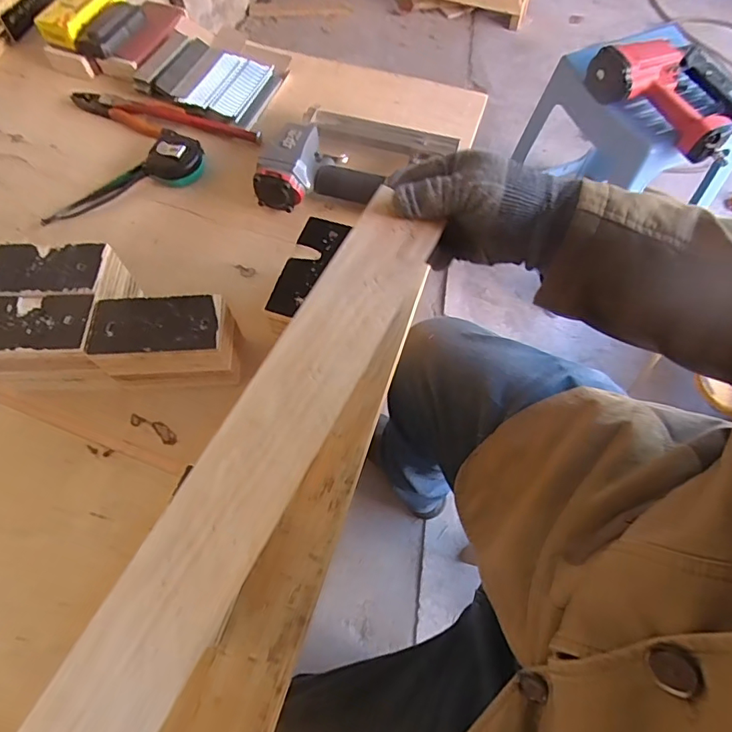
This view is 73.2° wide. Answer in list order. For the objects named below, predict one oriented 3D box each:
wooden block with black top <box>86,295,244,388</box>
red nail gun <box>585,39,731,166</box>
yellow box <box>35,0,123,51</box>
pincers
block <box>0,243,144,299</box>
[{"bbox_3d":[-0.188,-0.019,0.486,0.117,0.088,0.063,-1,65,-1],"label":"wooden block with black top"},{"bbox_3d":[0.595,-0.475,0.870,0.362,0.088,0.213,38,71,18],"label":"red nail gun"},{"bbox_3d":[-0.408,-0.513,0.707,0.064,0.028,0.127,26,67,13],"label":"yellow box"},{"bbox_3d":[-0.284,-0.337,0.674,0.277,0.025,0.050,16,66,8],"label":"pincers"},{"bbox_3d":[-0.312,-0.077,0.514,0.123,0.089,0.062,0,64,2],"label":"block"}]

